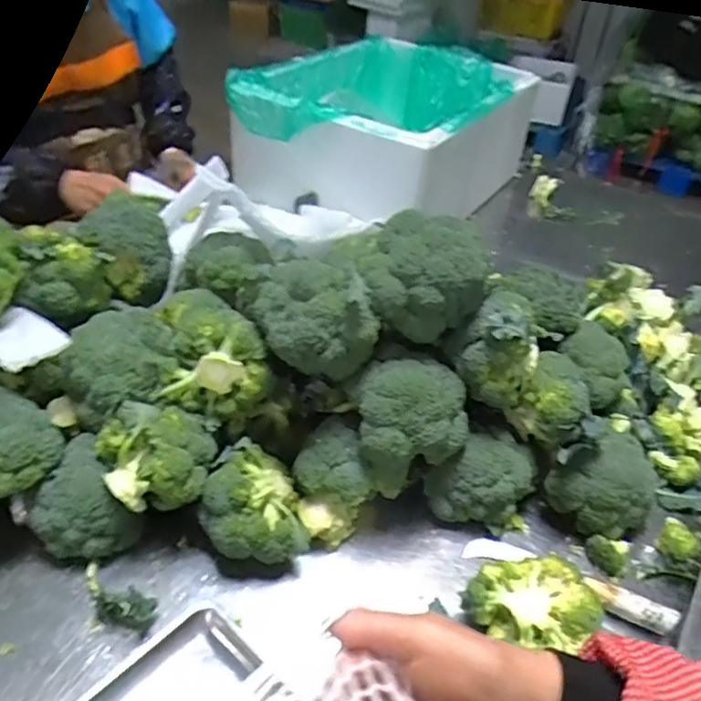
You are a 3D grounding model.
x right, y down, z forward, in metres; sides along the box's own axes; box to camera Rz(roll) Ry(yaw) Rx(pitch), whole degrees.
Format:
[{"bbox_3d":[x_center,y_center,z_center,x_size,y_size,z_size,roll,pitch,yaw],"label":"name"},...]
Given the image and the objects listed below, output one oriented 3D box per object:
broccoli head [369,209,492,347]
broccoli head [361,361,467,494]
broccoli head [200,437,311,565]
[{"bbox_3d":[0.078,-0.076,0.625,0.120,0.102,0.087,3,39,-2],"label":"broccoli head"},{"bbox_3d":[0.066,0.080,0.648,0.113,0.127,0.100,13,40,10],"label":"broccoli head"},{"bbox_3d":[-0.102,0.154,0.632,0.105,0.079,0.108,-7,41,-14],"label":"broccoli head"}]

